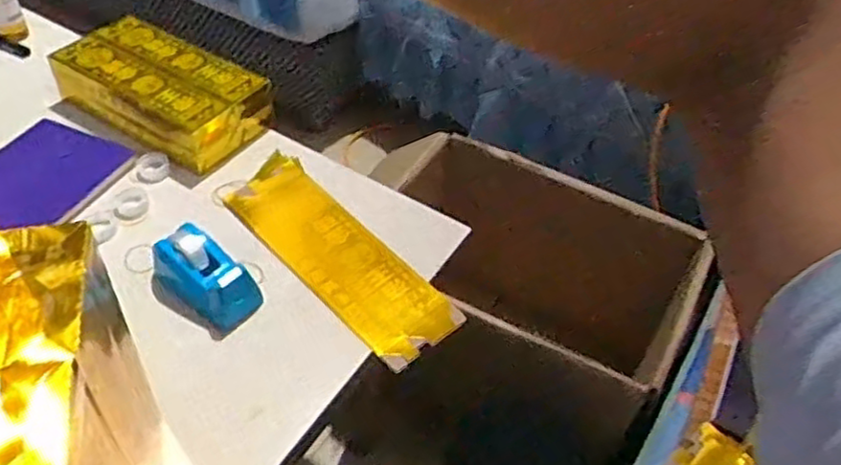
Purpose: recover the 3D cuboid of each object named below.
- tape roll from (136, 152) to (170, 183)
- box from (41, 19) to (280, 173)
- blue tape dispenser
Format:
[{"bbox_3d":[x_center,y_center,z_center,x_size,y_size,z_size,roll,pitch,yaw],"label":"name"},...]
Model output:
[{"bbox_3d":[-0.320,-0.077,0.823,0.038,0.017,0.038,2,47,-2],"label":"tape roll"},{"bbox_3d":[-0.327,-0.184,0.876,0.248,0.072,0.140,26,51,19],"label":"box"},{"bbox_3d":[-0.214,0.042,0.683,0.109,0.058,0.057,31,52,22],"label":"blue tape dispenser"}]

